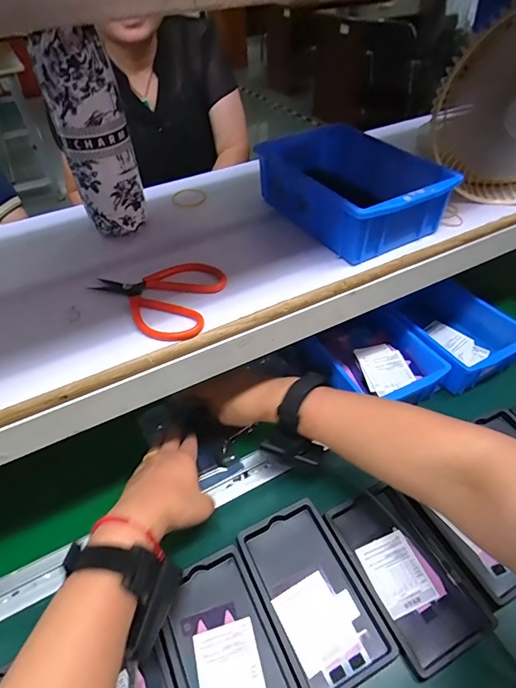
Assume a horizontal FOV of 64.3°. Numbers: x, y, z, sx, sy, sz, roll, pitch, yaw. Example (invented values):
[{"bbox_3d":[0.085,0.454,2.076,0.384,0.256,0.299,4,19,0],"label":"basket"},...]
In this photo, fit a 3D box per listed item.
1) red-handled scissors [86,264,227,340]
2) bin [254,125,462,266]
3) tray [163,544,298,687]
[{"bbox_3d":[-0.099,-0.045,0.382,0.118,0.014,0.093,10,47,13],"label":"red-handled scissors"},{"bbox_3d":[0.103,-0.174,0.459,0.129,0.062,0.194,-25,49,-20],"label":"bin"},{"bbox_3d":[-0.029,0.282,0.376,0.091,0.012,0.158,-20,48,-17],"label":"tray"}]

